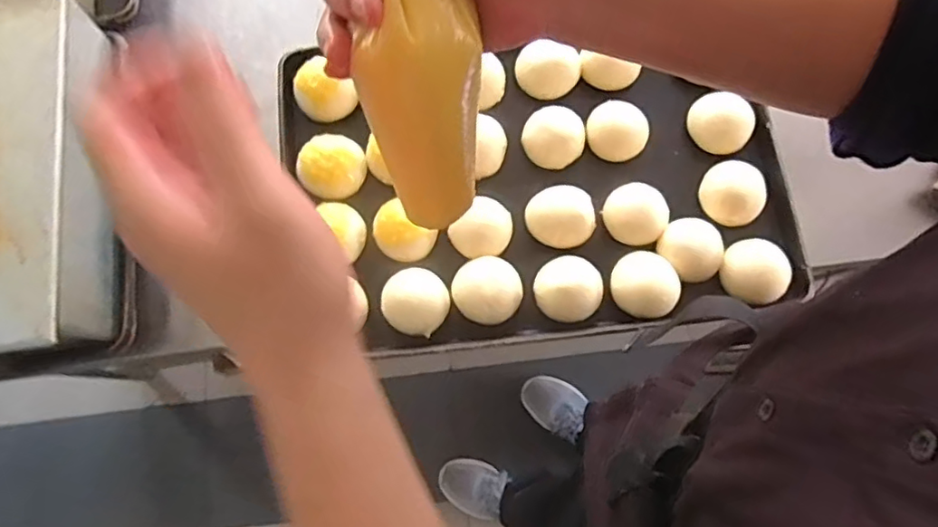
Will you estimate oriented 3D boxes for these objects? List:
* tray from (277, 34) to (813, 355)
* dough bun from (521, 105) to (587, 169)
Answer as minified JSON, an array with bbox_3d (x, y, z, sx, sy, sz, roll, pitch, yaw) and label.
[{"bbox_3d":[0.074,-0.099,0.713,0.564,0.065,0.374,-7,77,-2],"label":"tray"},{"bbox_3d":[0.106,-0.156,0.728,0.079,0.034,0.071,19,77,4],"label":"dough bun"}]

